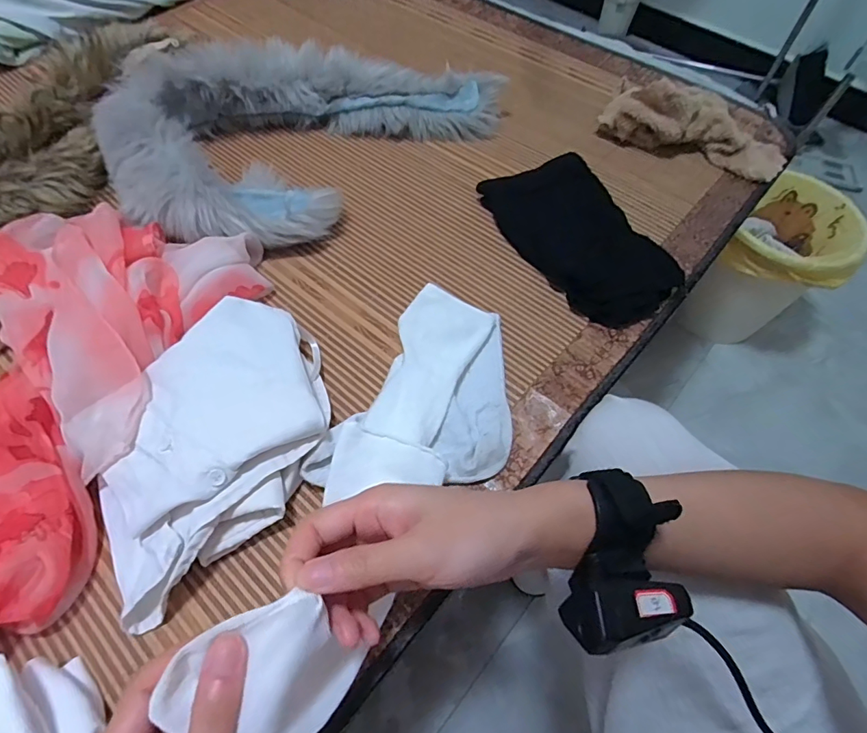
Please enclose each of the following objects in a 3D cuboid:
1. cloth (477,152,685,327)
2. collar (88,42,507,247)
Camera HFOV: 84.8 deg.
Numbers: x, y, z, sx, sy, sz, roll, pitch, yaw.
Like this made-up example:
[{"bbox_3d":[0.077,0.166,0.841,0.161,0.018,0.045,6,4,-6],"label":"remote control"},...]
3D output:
[{"bbox_3d":[0.156,-0.141,0.510,0.128,0.026,0.221,-20,62,-14],"label":"cloth"},{"bbox_3d":[-0.151,-0.294,0.560,0.280,0.072,0.435,37,64,18],"label":"collar"}]

